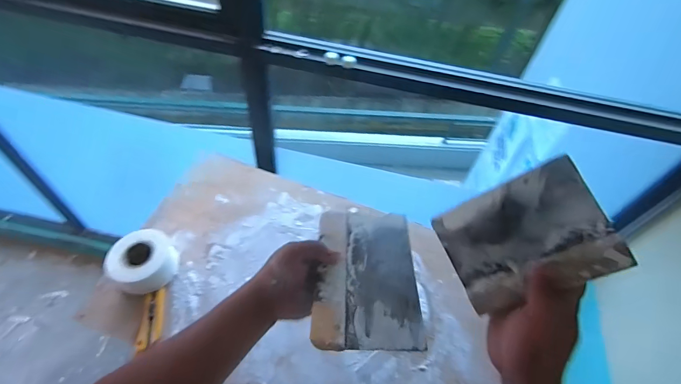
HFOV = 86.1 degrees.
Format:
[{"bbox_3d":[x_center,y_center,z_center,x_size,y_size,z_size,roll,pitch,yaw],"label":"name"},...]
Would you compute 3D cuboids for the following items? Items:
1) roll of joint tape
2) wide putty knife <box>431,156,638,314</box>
[{"bbox_3d":[-0.370,0.128,0.688,0.112,0.062,0.115,3,53,-4],"label":"roll of joint tape"},{"bbox_3d":[0.180,0.048,0.363,0.017,0.146,0.110,2,61,-59],"label":"wide putty knife"}]

